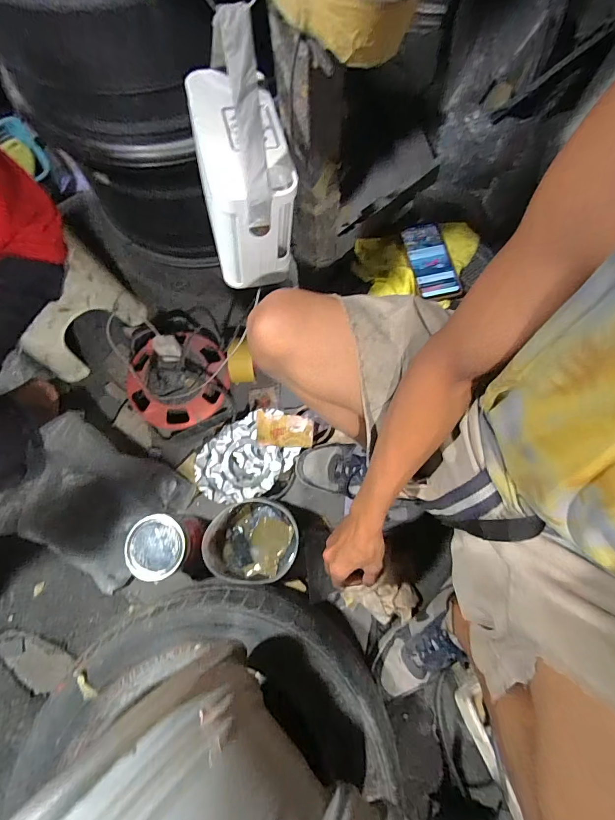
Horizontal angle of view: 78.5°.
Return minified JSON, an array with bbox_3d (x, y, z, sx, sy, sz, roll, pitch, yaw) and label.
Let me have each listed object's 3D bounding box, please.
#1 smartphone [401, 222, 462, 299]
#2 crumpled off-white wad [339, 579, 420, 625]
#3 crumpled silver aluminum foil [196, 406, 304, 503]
[{"bbox_3d":[0.219,-0.266,0.673,0.070,0.014,0.151,-13,75,-3],"label":"smartphone"},{"bbox_3d":[0.131,0.346,0.686,0.130,0.045,0.065,-1,75,11],"label":"crumpled off-white wad"},{"bbox_3d":[-0.124,0.096,0.742,0.201,0.028,0.145,-34,77,-8],"label":"crumpled silver aluminum foil"}]

